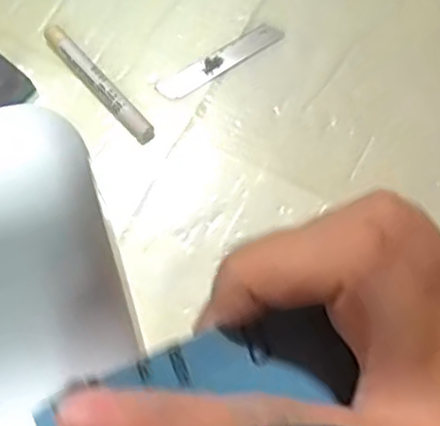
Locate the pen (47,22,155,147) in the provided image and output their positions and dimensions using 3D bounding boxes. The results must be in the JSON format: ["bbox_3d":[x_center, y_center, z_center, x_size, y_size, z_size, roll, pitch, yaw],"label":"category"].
[{"bbox_3d":[-0.085,-0.092,0.498,0.016,0.016,0.109,-41,80,-11],"label":"pen"}]

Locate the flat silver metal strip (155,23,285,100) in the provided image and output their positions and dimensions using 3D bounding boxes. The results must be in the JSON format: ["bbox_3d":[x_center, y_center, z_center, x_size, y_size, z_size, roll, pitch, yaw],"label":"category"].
[{"bbox_3d":[0.001,-0.110,0.514,0.099,0.005,0.017,-31,90,-8],"label":"flat silver metal strip"}]

